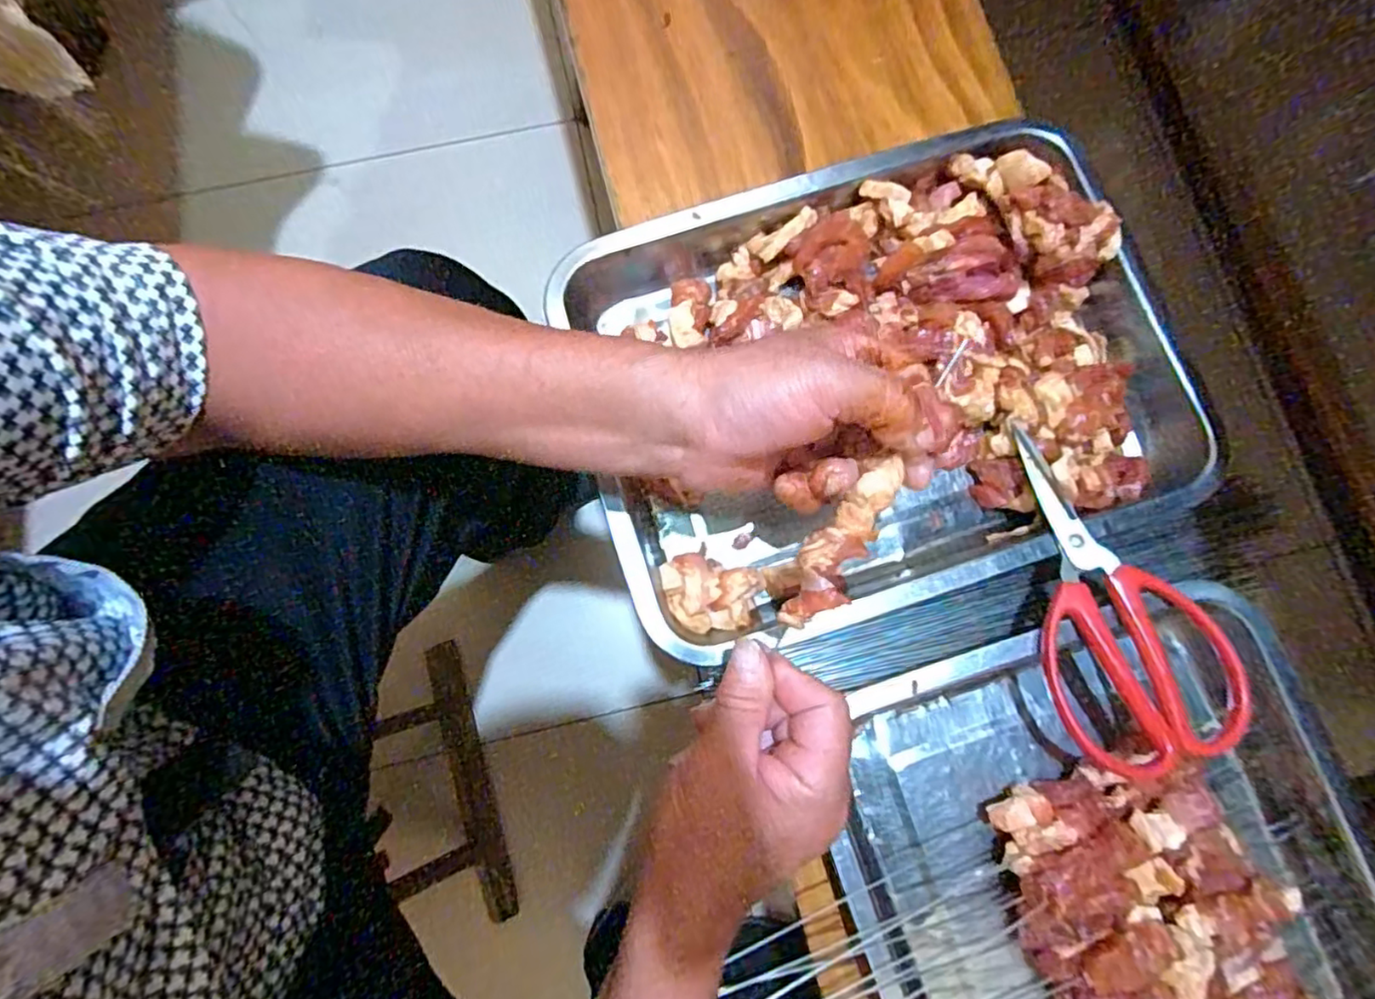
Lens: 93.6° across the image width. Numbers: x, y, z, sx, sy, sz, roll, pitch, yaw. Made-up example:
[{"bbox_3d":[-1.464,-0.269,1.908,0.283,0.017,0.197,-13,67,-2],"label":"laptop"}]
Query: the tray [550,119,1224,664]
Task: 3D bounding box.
[{"bbox_3d":[0.117,-0.076,0.388,0.361,0.058,0.263,-18,80,-3],"label":"tray"}]

